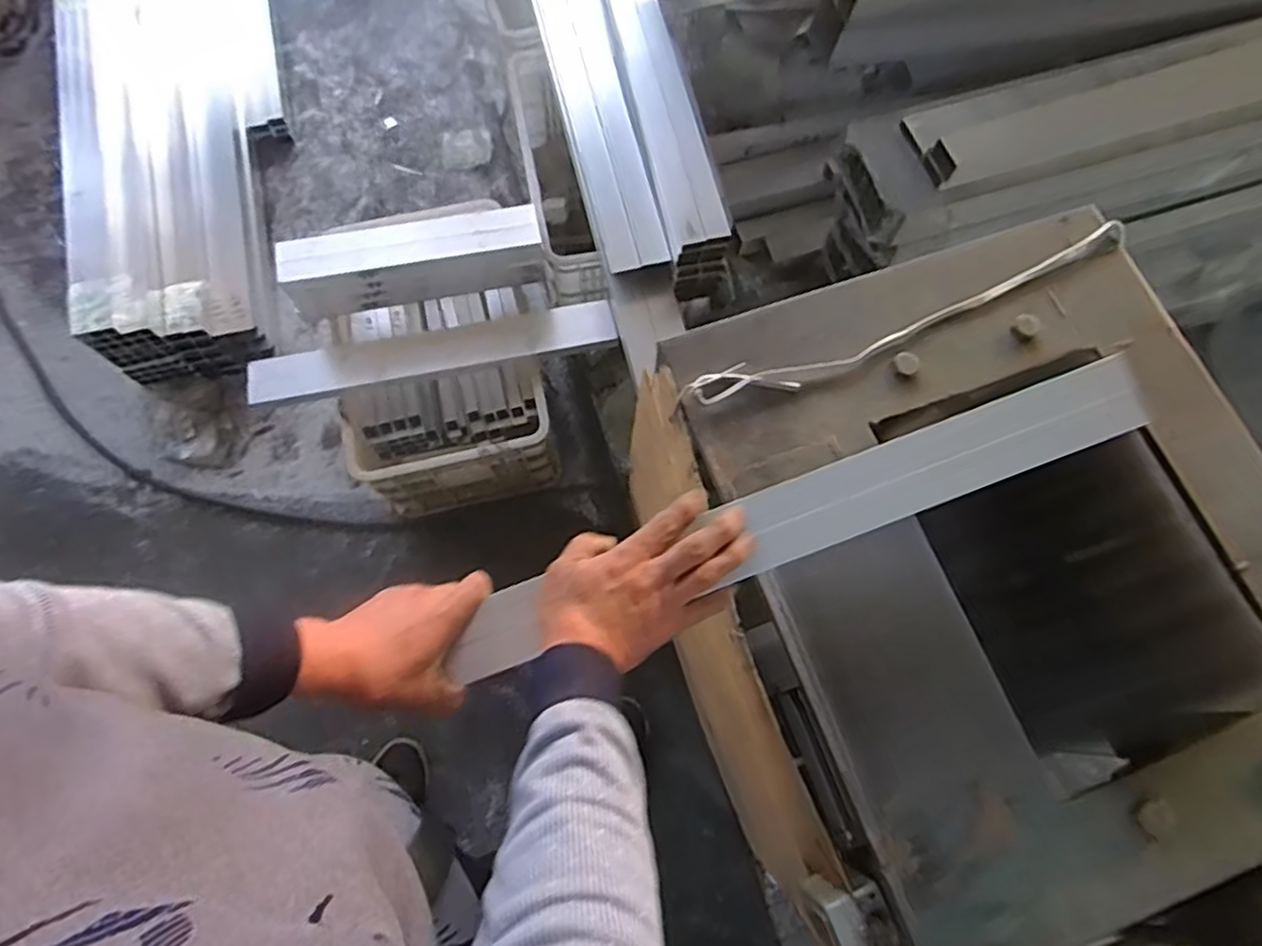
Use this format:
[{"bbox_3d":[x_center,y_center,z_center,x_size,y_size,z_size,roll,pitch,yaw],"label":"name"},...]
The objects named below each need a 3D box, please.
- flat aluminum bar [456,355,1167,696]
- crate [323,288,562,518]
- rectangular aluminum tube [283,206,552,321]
[{"bbox_3d":[0.130,0.038,0.568,0.574,0.009,0.061,-21,86,1],"label":"flat aluminum bar"},{"bbox_3d":[-0.346,-0.138,1.375,0.347,0.246,0.391,-14,73,-5],"label":"crate"},{"bbox_3d":[-0.369,-0.367,1.227,0.427,0.115,0.098,-12,72,-5],"label":"rectangular aluminum tube"}]

